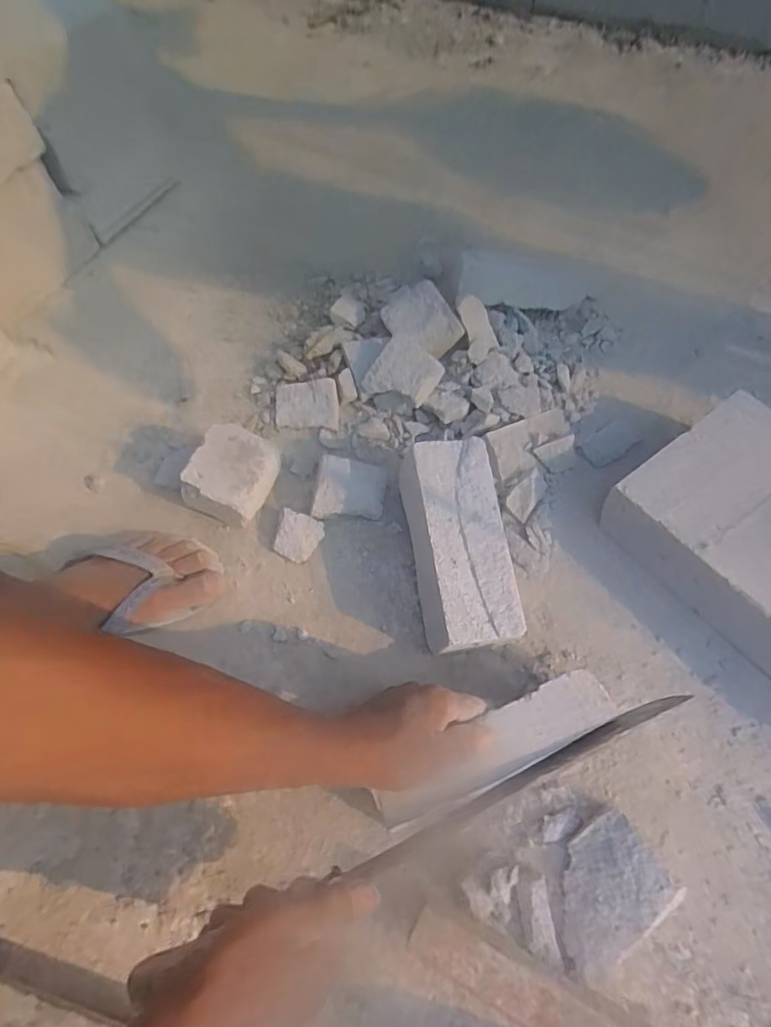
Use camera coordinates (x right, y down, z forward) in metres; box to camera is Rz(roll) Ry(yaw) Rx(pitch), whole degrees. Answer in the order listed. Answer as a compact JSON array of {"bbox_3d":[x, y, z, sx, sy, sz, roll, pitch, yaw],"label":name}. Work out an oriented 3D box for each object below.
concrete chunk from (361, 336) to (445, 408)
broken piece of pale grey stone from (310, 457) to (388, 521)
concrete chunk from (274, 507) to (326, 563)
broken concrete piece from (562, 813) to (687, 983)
[{"bbox_3d":[0.026,-0.164,0.643,0.079,0.035,0.069,26,65,14],"label":"concrete chunk"},{"bbox_3d":[-0.038,-0.026,0.594,0.076,0.022,0.065,5,83,-12],"label":"broken piece of pale grey stone"},{"bbox_3d":[-0.093,0.024,0.583,0.044,0.025,0.047,19,63,10],"label":"concrete chunk"},{"bbox_3d":[0.168,0.295,0.428,0.098,0.030,0.072,-37,67,-18],"label":"broken concrete piece"}]

